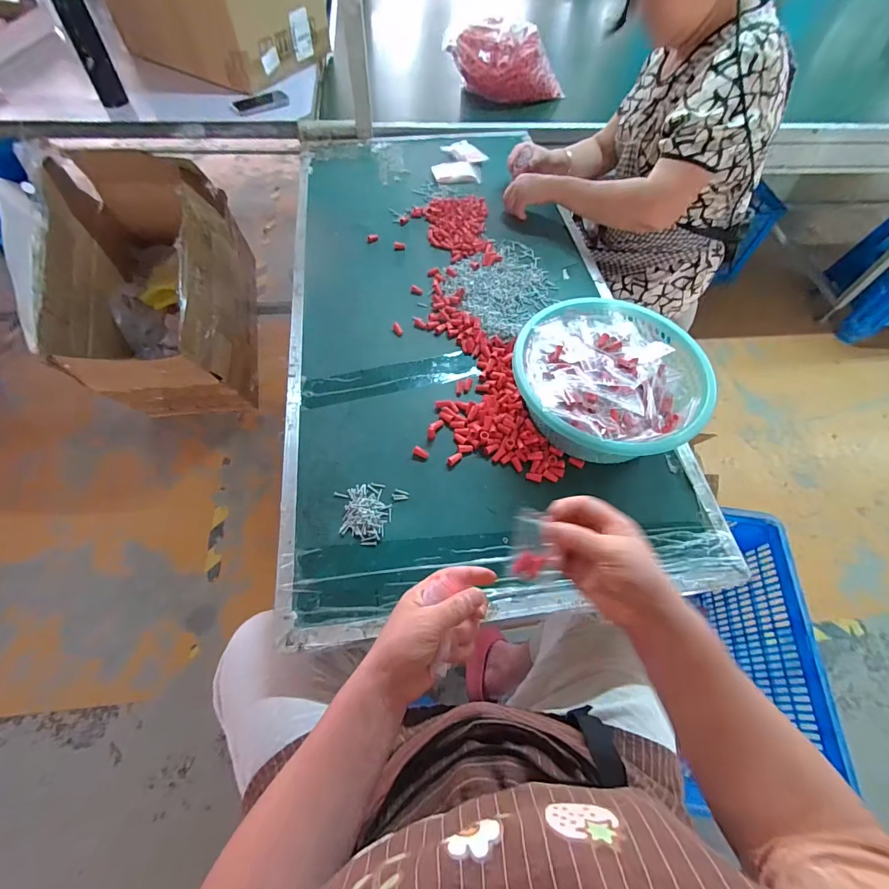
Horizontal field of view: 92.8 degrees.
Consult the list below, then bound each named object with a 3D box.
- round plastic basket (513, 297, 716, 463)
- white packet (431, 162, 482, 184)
[{"bbox_3d":[0.235,-0.095,0.631,0.266,0.104,0.273,1,59,-2],"label":"round plastic basket"},{"bbox_3d":[0.030,-0.653,1.017,0.117,0.013,0.089,1,59,-2],"label":"white packet"}]

